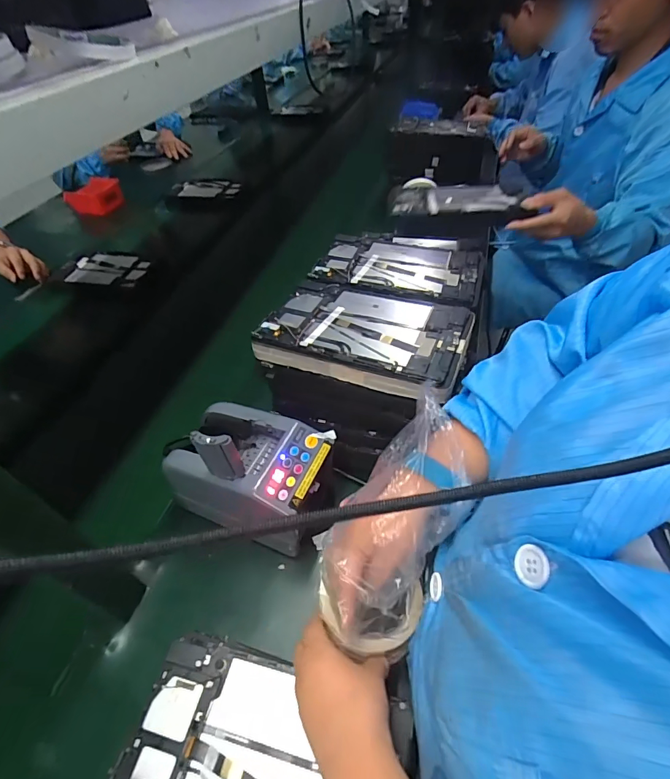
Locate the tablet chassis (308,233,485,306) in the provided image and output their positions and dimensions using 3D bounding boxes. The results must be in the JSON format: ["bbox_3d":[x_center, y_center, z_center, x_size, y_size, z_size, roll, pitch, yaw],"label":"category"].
[{"bbox_3d":[0.096,-0.188,0.618,0.241,0.014,0.153,14,45,16],"label":"tablet chassis"}]

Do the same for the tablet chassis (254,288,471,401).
[{"bbox_3d":[0.040,-0.075,0.514,0.242,0.025,0.163,14,46,19],"label":"tablet chassis"}]

